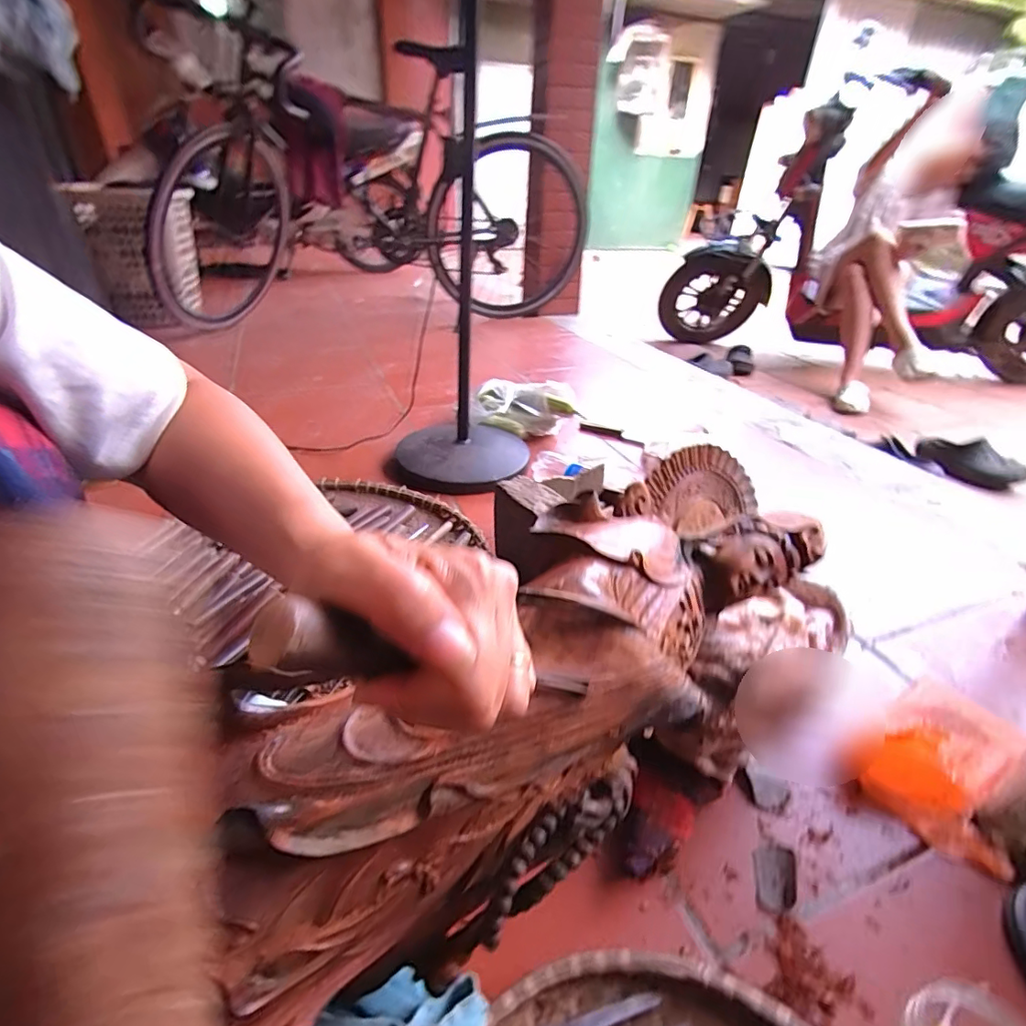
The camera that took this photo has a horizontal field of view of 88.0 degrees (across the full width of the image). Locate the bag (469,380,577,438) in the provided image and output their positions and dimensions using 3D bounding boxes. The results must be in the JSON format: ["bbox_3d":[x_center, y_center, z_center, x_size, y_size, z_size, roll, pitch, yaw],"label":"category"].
[{"bbox_3d":[0.021,-0.230,1.216,0.229,0.119,0.105,3,31,0],"label":"bag"}]

